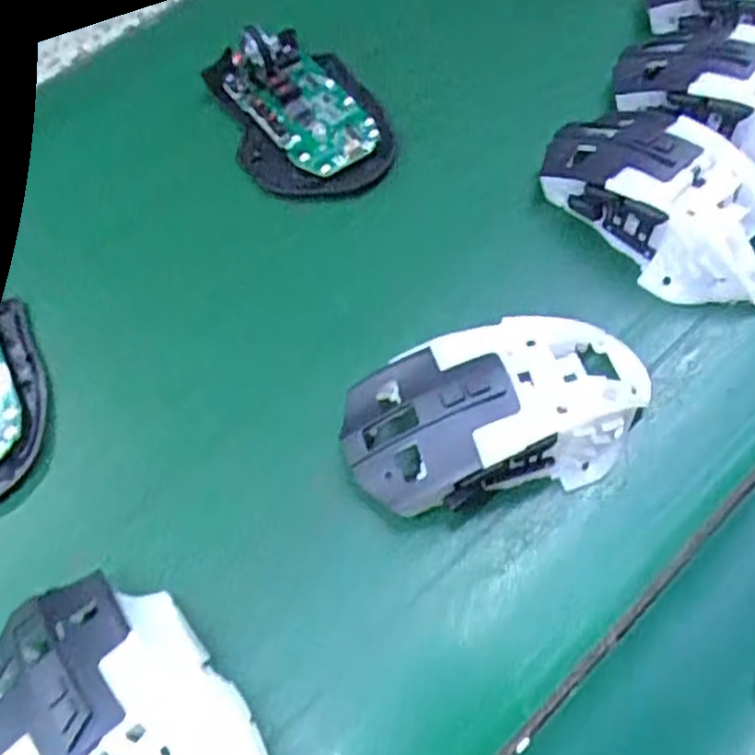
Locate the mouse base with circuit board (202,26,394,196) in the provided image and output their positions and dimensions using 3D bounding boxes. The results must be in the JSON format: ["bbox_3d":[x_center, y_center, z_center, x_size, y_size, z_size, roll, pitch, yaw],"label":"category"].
[{"bbox_3d":[-0.038,-0.133,0.361,0.071,0.031,0.098,-28,61,-14],"label":"mouse base with circuit board"}]

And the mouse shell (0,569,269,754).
[{"bbox_3d":[-0.077,0.111,0.227,0.113,0.037,0.062,39,68,23],"label":"mouse shell"}]

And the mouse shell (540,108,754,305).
[{"bbox_3d":[0.126,-0.077,0.311,0.061,0.039,0.110,-34,62,-17],"label":"mouse shell"}]

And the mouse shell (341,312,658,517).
[{"bbox_3d":[0.046,0.010,0.270,0.115,0.038,0.061,-16,59,-7],"label":"mouse shell"}]

